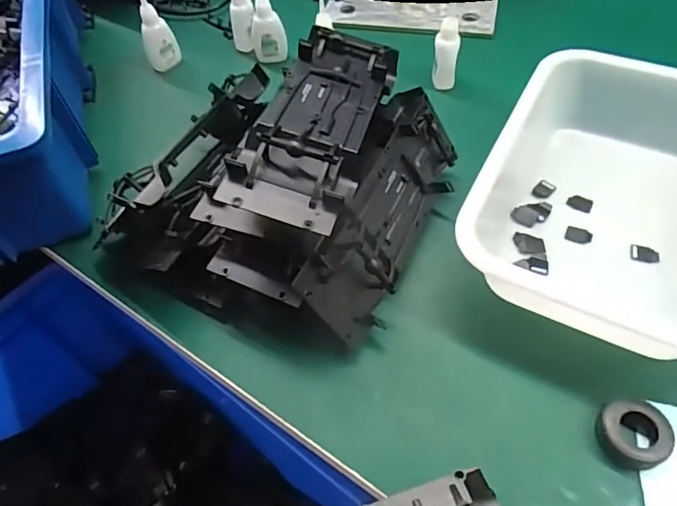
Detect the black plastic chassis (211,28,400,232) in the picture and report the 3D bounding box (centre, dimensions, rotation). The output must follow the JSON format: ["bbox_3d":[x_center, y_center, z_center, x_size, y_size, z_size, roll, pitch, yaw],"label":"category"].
[{"bbox_3d":[-0.017,-0.095,0.346,0.088,0.037,0.191,11,56,12],"label":"black plastic chassis"}]

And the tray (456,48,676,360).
[{"bbox_3d":[0.206,-0.042,0.360,0.181,0.061,0.240,24,59,20],"label":"tray"}]

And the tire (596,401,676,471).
[{"bbox_3d":[0.170,0.104,0.285,0.035,0.018,0.034,-2,54,3],"label":"tire"}]

